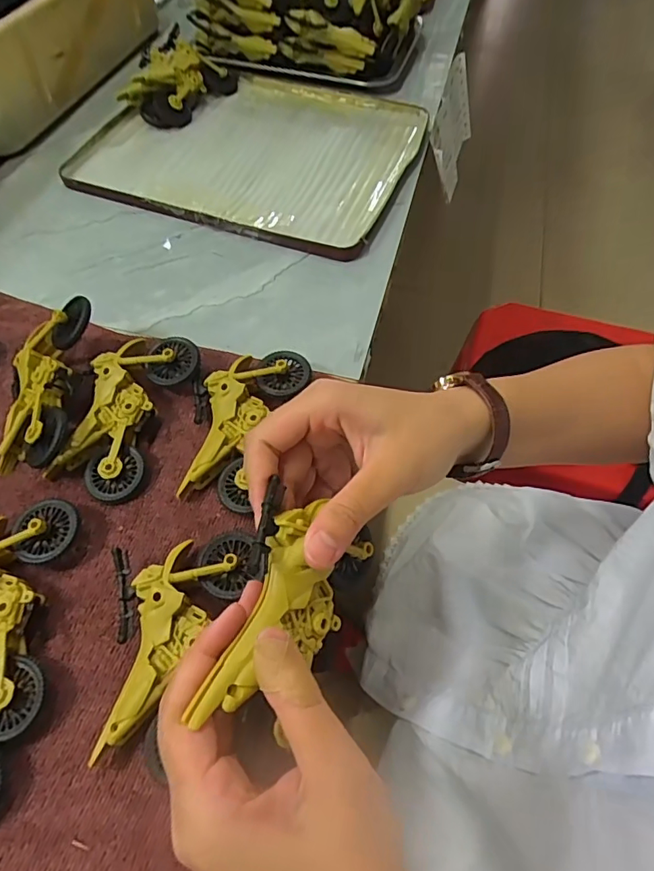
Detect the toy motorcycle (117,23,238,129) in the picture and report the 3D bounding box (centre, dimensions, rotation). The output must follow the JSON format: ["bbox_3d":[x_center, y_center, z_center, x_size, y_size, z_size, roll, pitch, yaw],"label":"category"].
[{"bbox_3d":[-0.159,-0.369,0.524,0.084,0.045,0.114,27,61,14],"label":"toy motorcycle"}]

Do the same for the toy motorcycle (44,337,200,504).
[{"bbox_3d":[-0.129,-0.017,0.327,0.058,0.029,0.112,18,60,9],"label":"toy motorcycle"}]

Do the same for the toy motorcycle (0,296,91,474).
[{"bbox_3d":[-0.179,-0.037,0.329,0.055,0.026,0.122,-14,62,21],"label":"toy motorcycle"}]

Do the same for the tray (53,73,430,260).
[{"bbox_3d":[-0.069,-0.281,0.503,0.291,0.022,0.235,16,59,8],"label":"tray"}]

